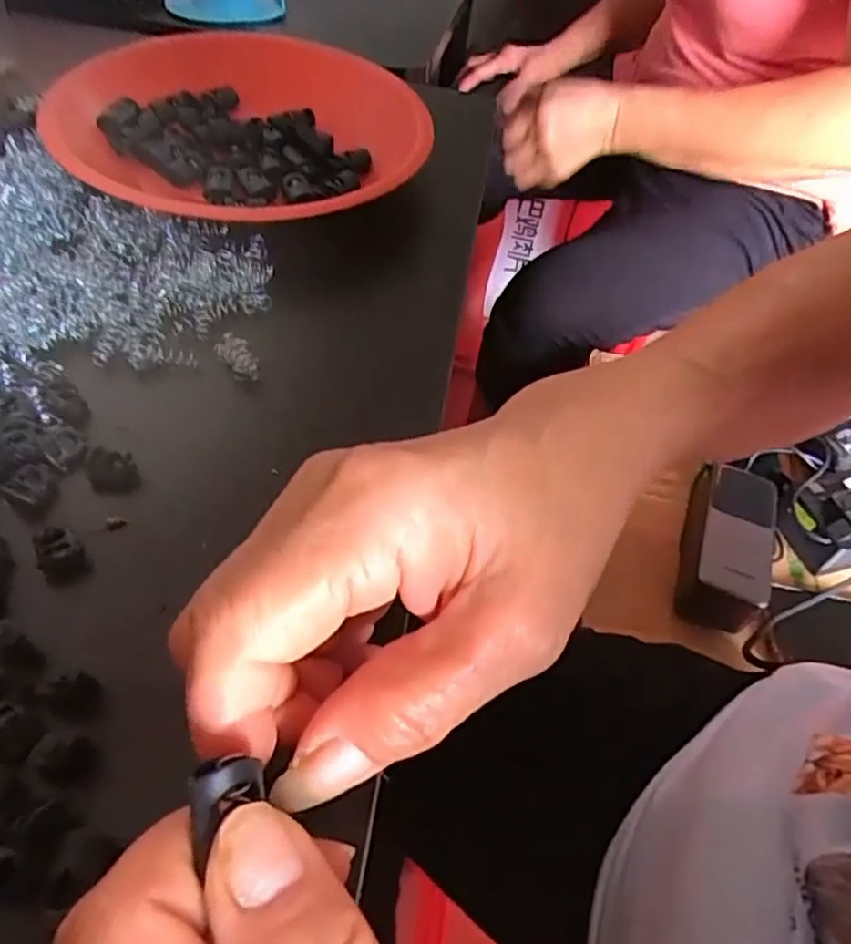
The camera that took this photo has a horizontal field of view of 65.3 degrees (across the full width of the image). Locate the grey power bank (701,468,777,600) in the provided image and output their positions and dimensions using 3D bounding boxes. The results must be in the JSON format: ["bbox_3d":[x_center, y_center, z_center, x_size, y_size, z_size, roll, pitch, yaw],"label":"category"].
[{"bbox_3d":[0.240,0.044,0.504,0.053,0.016,0.105,21,52,8],"label":"grey power bank"}]

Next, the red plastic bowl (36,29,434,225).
[{"bbox_3d":[-0.096,-0.188,0.357,0.188,0.025,0.194,6,52,-4],"label":"red plastic bowl"}]

